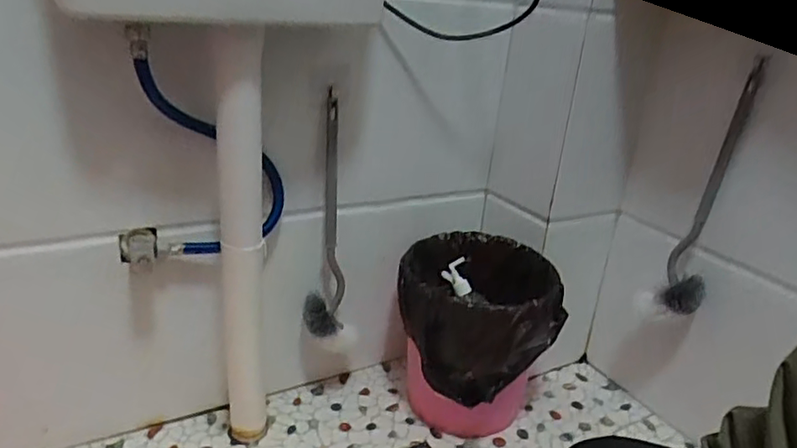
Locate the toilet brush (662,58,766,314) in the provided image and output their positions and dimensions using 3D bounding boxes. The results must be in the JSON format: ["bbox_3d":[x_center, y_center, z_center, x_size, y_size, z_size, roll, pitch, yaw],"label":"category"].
[{"bbox_3d":[0.420,-0.029,0.828,0.060,0.313,0.057,17,24,25],"label":"toilet brush"}]

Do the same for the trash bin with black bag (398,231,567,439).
[{"bbox_3d":[0.114,0.173,0.929,0.222,0.242,0.224,11,22,12],"label":"trash bin with black bag"}]

